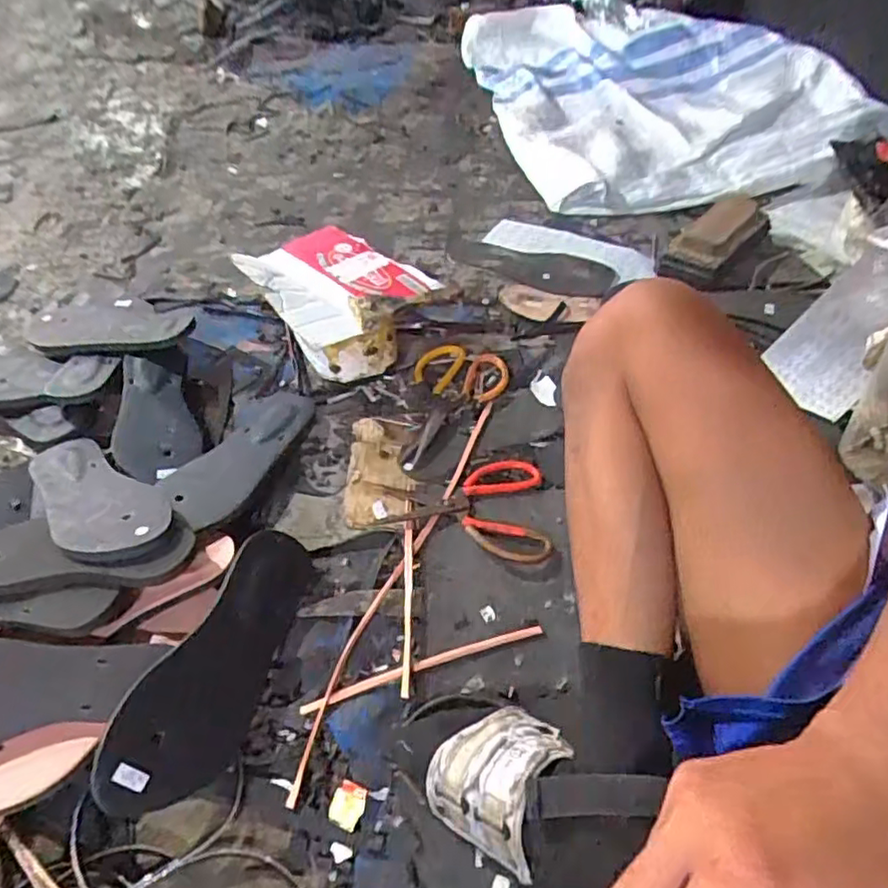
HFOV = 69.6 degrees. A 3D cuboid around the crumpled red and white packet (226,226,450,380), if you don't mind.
[{"bbox_3d":[-0.142,-0.196,0.873,0.214,0.117,0.206,37,58,26],"label":"crumpled red and white packet"}]

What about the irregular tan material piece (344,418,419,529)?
[{"bbox_3d":[-0.072,0.030,0.729,0.070,0.016,0.166,0,50,-2],"label":"irregular tan material piece"}]

